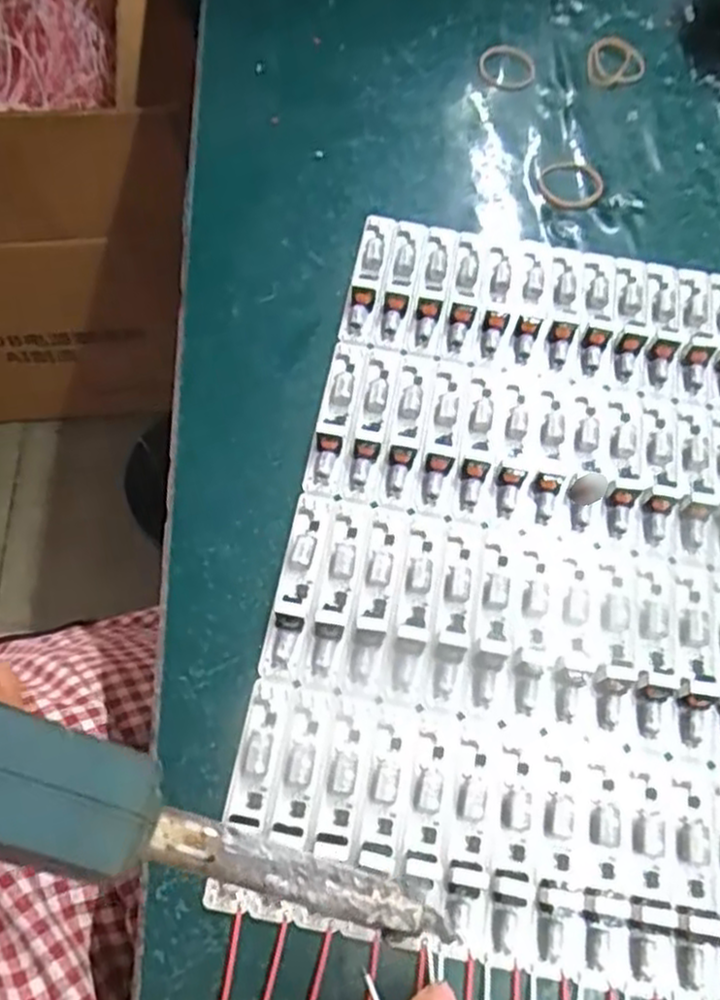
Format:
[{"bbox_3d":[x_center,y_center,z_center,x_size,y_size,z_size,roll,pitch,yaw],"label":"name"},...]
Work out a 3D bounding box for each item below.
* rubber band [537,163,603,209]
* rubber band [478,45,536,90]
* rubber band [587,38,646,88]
[{"bbox_3d":[0.104,-0.155,0.383,0.034,0.005,0.027,1,66,-1],"label":"rubber band"},{"bbox_3d":[0.080,-0.236,0.422,0.031,0.004,0.034,1,66,-2],"label":"rubber band"},{"bbox_3d":[0.140,-0.238,0.424,0.031,0.006,0.037,18,66,6],"label":"rubber band"}]

